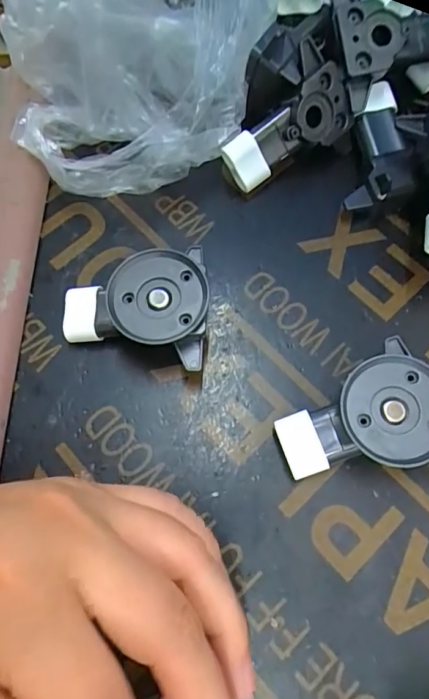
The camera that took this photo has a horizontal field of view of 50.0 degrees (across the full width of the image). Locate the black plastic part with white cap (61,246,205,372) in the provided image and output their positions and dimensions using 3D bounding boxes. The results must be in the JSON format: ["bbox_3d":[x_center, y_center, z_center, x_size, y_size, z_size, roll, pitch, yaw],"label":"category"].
[{"bbox_3d":[-0.035,-0.017,0.203,0.063,0.032,0.045,4,71,1],"label":"black plastic part with white cap"}]

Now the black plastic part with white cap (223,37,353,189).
[{"bbox_3d":[0.035,-0.113,0.232,0.070,0.044,0.016,-37,28,6],"label":"black plastic part with white cap"}]

